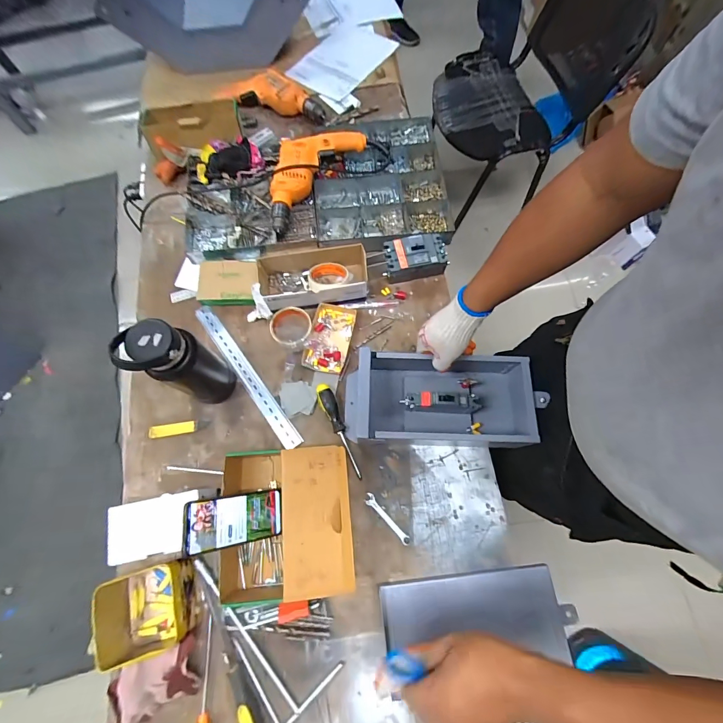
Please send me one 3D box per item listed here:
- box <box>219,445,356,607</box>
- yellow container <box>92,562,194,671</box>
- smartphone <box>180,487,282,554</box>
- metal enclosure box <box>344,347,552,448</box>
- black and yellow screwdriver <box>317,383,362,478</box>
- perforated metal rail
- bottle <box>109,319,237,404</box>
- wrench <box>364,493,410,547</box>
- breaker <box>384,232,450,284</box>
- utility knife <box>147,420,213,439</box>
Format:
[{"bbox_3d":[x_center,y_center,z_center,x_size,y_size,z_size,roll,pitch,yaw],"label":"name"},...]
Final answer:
[{"bbox_3d":[-0.129,0.270,0.602,0.217,0.080,0.227,-5,71,0],"label":"box"},{"bbox_3d":[-0.329,0.390,0.548,0.117,0.095,0.116,-16,72,-4],"label":"yellow container"},{"bbox_3d":[-0.207,0.260,0.575,0.159,0.011,0.076,8,65,-41],"label":"smartphone"},{"bbox_3d":[0.142,0.070,0.652,0.351,0.104,0.157,0,72,4],"label":"metal enclosure box"},{"bbox_3d":[-0.044,0.132,0.668,0.030,0.024,0.189,-23,72,-6],"label":"black and yellow screwdriver"},{"bbox_3d":[-0.243,0.024,0.722,0.037,0.010,0.367,-36,74,-10],"label":"perforated metal rail"},{"bbox_3d":[-0.299,0.010,0.597,0.077,0.255,0.072,-27,73,-7],"label":"bottle"},{"bbox_3d":[0.047,0.286,0.633,0.020,0.006,0.109,-44,76,-12],"label":"wrench"},{"bbox_3d":[0.118,-0.232,0.767,0.132,0.054,0.078,-12,72,-2],"label":"breaker"},{"bbox_3d":[-0.360,0.131,0.686,0.113,0.009,0.025,-10,72,-2],"label":"utility knife"}]

